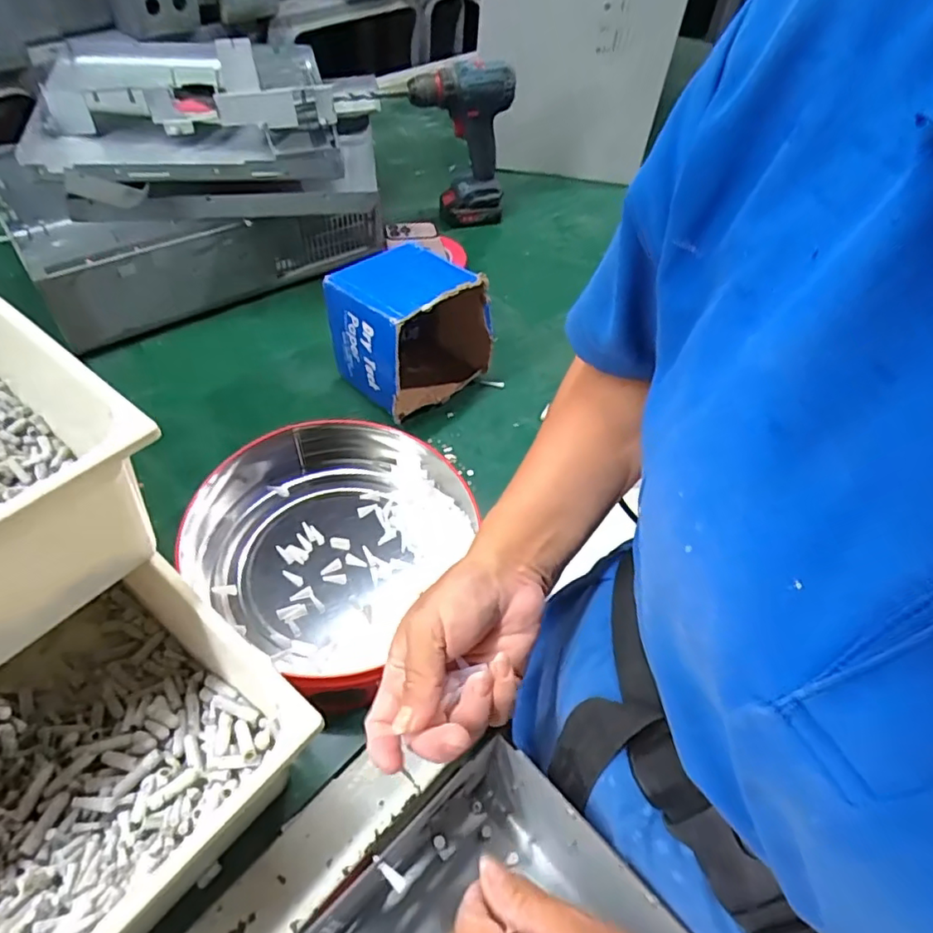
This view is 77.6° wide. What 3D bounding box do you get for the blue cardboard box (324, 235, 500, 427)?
[{"bbox_3d":[-0.061,-0.150,0.643,0.141,0.144,0.114,-34,59,-28],"label":"blue cardboard box"}]

